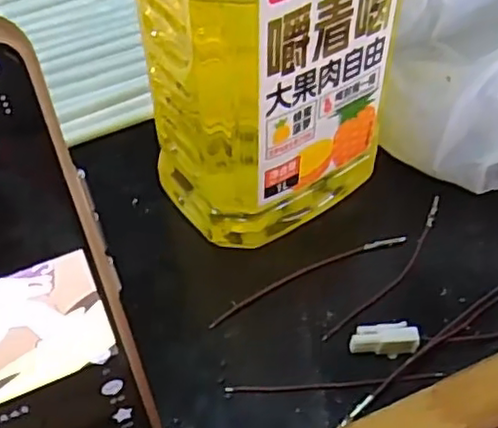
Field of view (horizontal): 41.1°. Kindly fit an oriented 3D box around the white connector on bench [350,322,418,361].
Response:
[{"bbox_3d":[0.052,0.049,0.259,0.025,0.010,0.011,-3,49,-1],"label":"white connector on bench"}]

